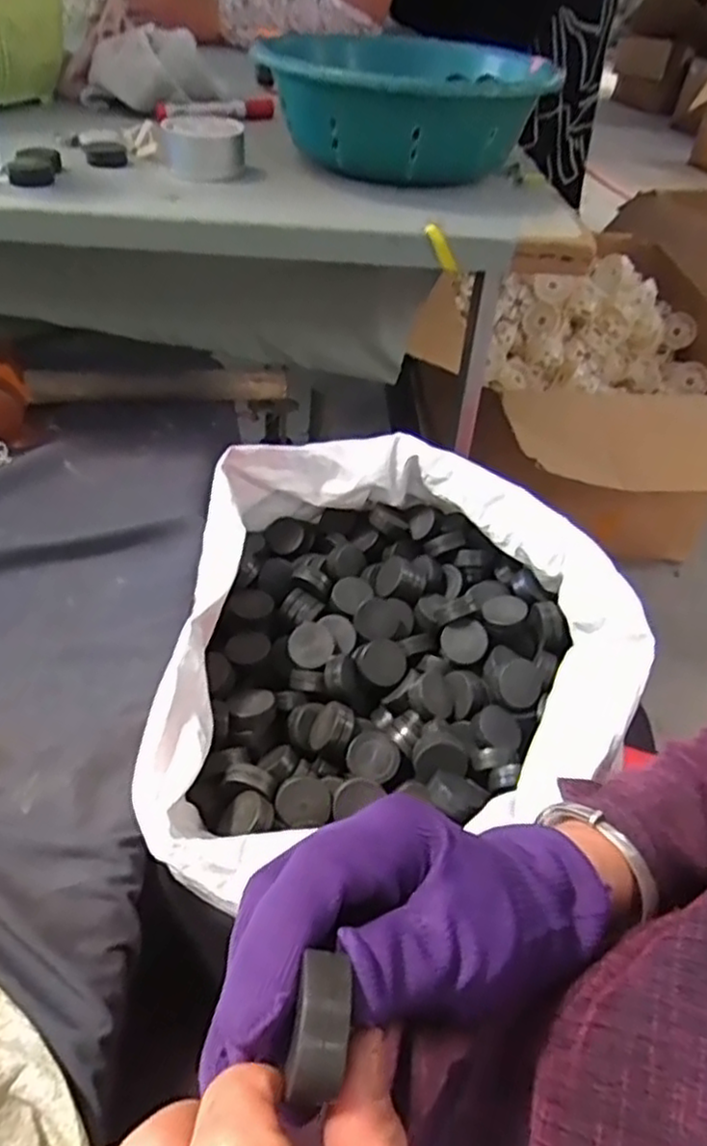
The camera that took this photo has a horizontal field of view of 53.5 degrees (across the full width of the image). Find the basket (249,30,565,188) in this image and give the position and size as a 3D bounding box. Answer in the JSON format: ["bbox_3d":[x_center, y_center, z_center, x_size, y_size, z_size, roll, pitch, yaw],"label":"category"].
[{"bbox_3d":[0.051,-0.415,0.631,0.239,0.083,0.235,12,44,6],"label":"basket"}]

